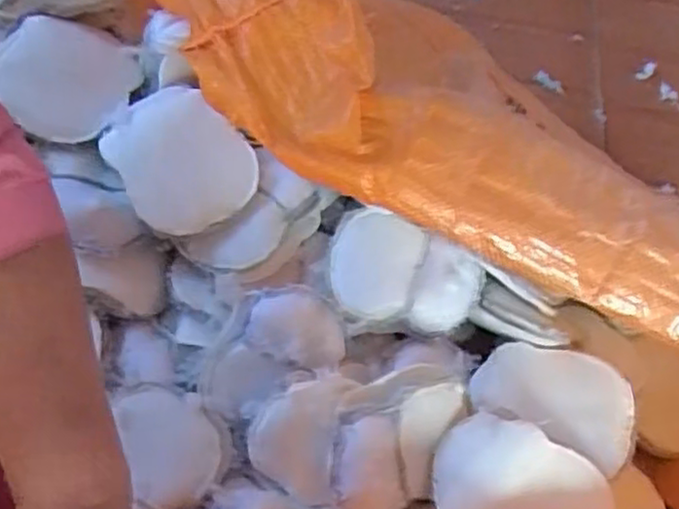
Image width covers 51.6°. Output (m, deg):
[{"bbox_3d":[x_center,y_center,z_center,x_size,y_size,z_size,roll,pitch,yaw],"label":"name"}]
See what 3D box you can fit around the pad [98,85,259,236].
[{"bbox_3d":[-0.185,-0.106,0.814,0.143,0.016,0.164,-44,93,-3],"label":"pad"}]

